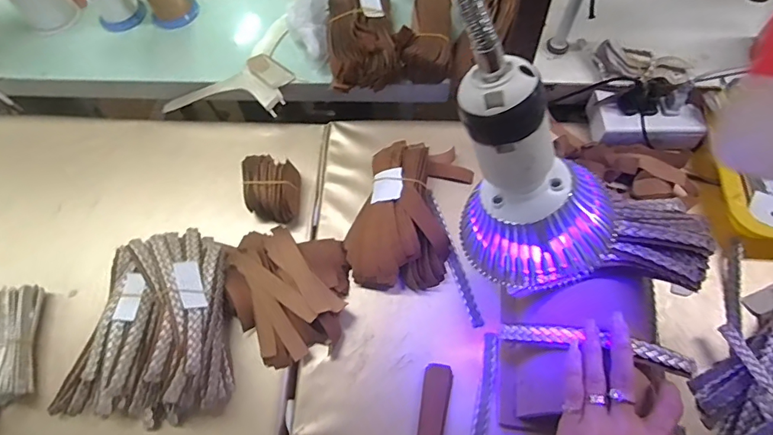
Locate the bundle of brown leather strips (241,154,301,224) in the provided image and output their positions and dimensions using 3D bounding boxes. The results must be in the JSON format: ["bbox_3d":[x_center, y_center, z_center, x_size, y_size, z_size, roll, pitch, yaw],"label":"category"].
[{"bbox_3d":[-0.136,-0.032,0.563,0.065,0.056,0.076,-1,64,3],"label":"bundle of brown leather strips"}]

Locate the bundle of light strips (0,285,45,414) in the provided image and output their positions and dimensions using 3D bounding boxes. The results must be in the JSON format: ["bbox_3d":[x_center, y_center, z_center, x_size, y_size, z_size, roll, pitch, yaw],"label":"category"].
[{"bbox_3d":[-0.417,0.146,0.499,0.074,0.030,0.134,-16,64,-5],"label":"bundle of light strips"}]

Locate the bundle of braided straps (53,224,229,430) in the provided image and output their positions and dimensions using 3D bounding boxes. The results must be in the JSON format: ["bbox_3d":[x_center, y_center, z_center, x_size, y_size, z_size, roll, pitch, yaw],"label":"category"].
[{"bbox_3d":[-0.261,0.114,0.487,0.173,0.077,0.188,-7,64,0],"label":"bundle of braided straps"}]

